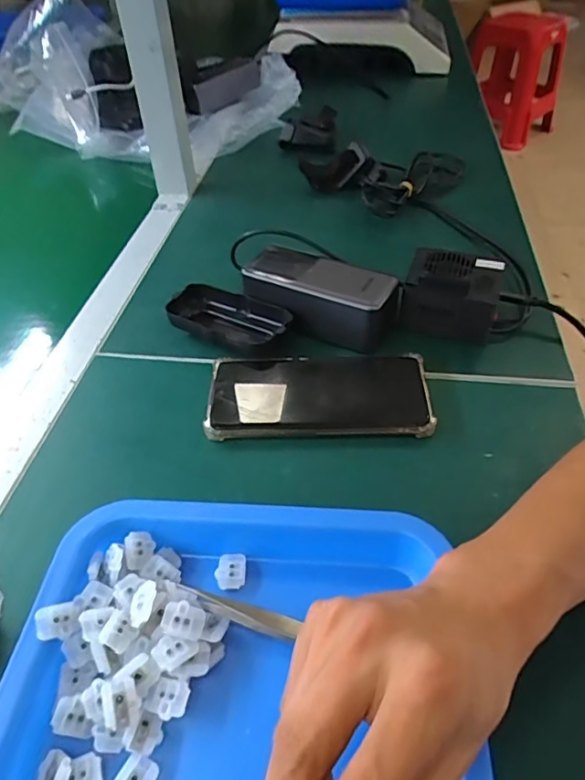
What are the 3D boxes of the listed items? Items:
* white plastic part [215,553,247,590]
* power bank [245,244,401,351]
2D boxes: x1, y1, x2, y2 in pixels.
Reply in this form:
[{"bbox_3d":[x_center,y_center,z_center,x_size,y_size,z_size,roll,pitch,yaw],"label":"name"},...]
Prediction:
[{"bbox_3d":[-0.036,0.107,0.323,0.017,0.007,0.021,-1,44,0],"label":"white plastic part"},{"bbox_3d":[0.021,-0.084,0.474,0.133,0.041,0.055,21,48,21],"label":"power bank"}]

